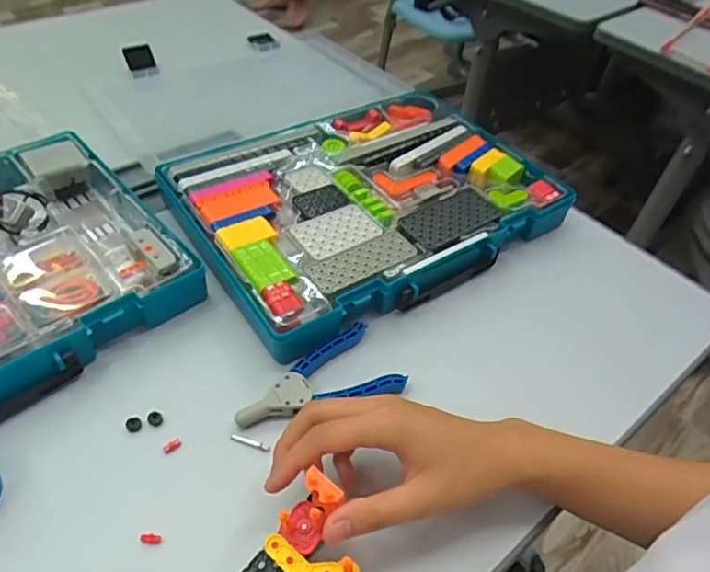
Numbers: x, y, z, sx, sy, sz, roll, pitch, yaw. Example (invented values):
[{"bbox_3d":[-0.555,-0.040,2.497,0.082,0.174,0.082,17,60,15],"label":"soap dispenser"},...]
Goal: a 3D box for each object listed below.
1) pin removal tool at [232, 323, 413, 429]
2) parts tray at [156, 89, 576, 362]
[{"bbox_3d":[-0.032,0.076,0.426,0.128,0.017,0.069,-18,52,-22],"label":"pin removal tool"},{"bbox_3d":[0.013,-0.091,0.567,0.363,0.044,0.265,-23,54,-26],"label":"parts tray"}]

